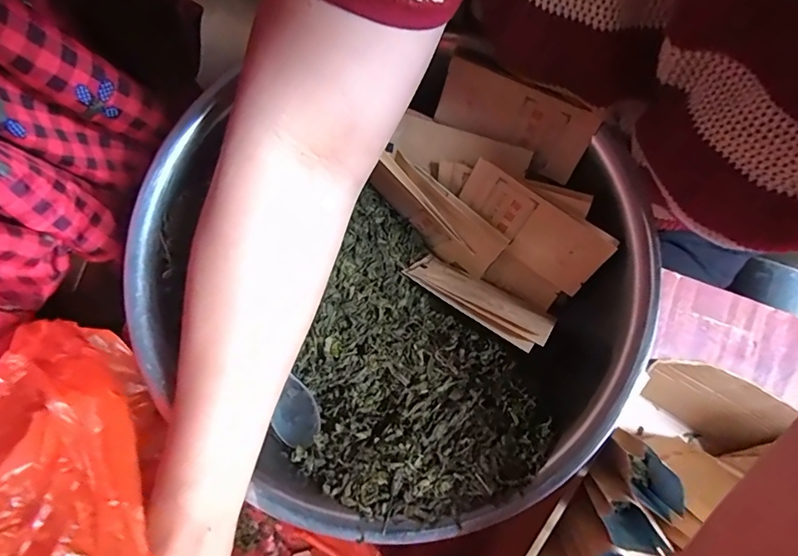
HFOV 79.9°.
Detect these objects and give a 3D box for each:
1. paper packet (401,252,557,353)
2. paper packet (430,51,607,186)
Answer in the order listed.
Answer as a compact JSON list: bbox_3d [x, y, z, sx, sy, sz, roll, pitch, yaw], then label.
[{"bbox_3d":[0.061,0.016,0.368,0.116,0.043,0.020,26,124,22],"label":"paper packet"},{"bbox_3d":[0.080,-0.112,0.337,0.107,0.050,0.007,27,41,4],"label":"paper packet"}]

